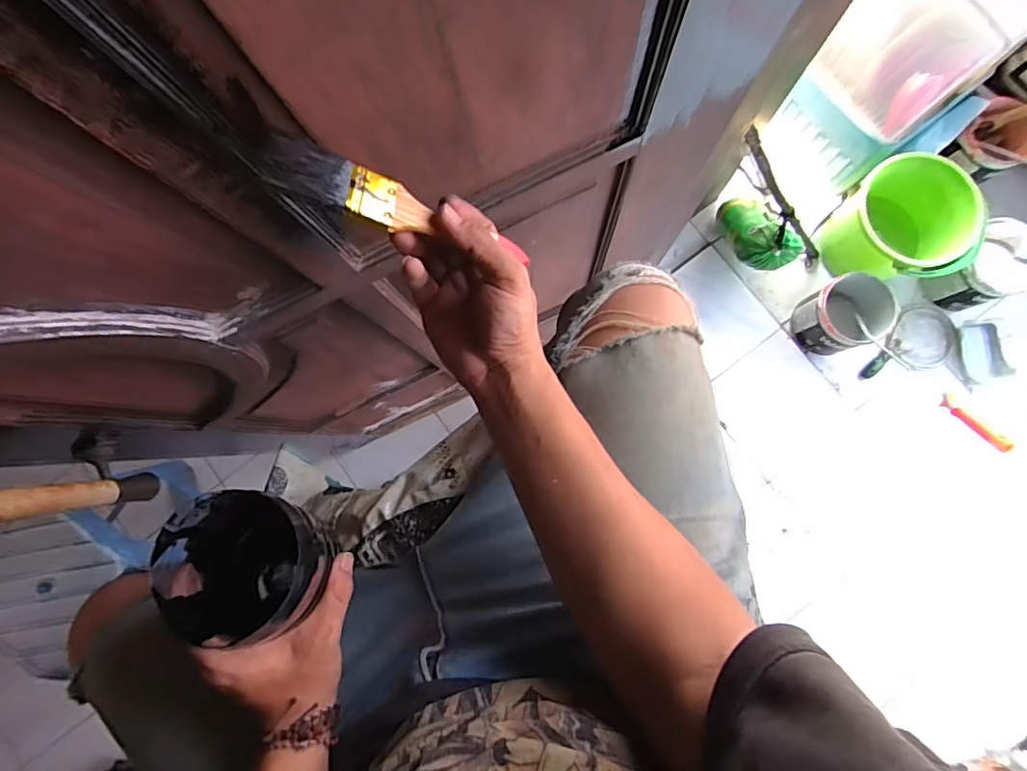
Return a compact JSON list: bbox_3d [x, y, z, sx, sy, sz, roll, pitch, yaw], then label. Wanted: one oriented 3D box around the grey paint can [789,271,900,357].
[{"bbox_3d":[0.849,-0.182,1.422,0.188,0.149,0.178,-15,84,2],"label":"grey paint can"}]

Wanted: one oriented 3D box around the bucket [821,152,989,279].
[{"bbox_3d":[1.000,-0.436,1.474,0.284,0.249,0.330,-9,84,2],"label":"bucket"}]

